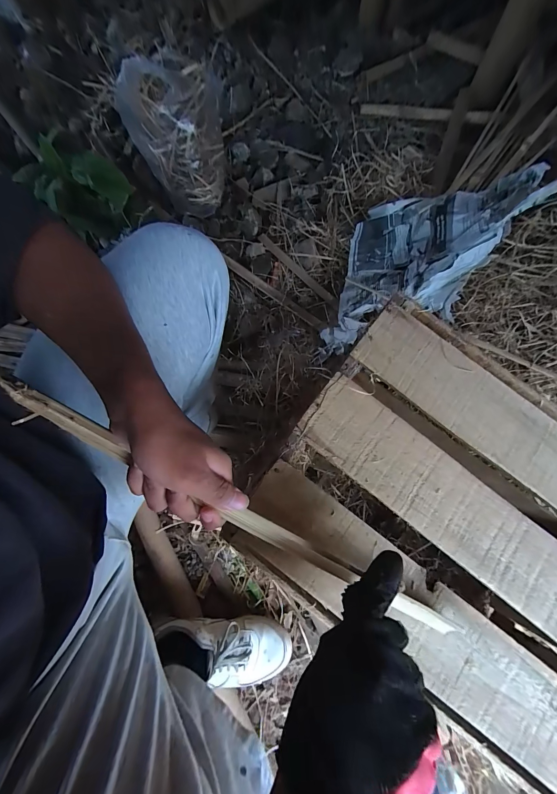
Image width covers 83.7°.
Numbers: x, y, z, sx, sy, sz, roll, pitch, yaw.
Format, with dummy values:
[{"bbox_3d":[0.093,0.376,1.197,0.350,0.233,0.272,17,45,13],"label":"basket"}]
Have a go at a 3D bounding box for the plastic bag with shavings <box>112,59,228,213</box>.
[{"bbox_3d":[-0.246,-0.656,0.796,0.202,0.247,0.207,-36,76,-10],"label":"plastic bag with shavings"}]

